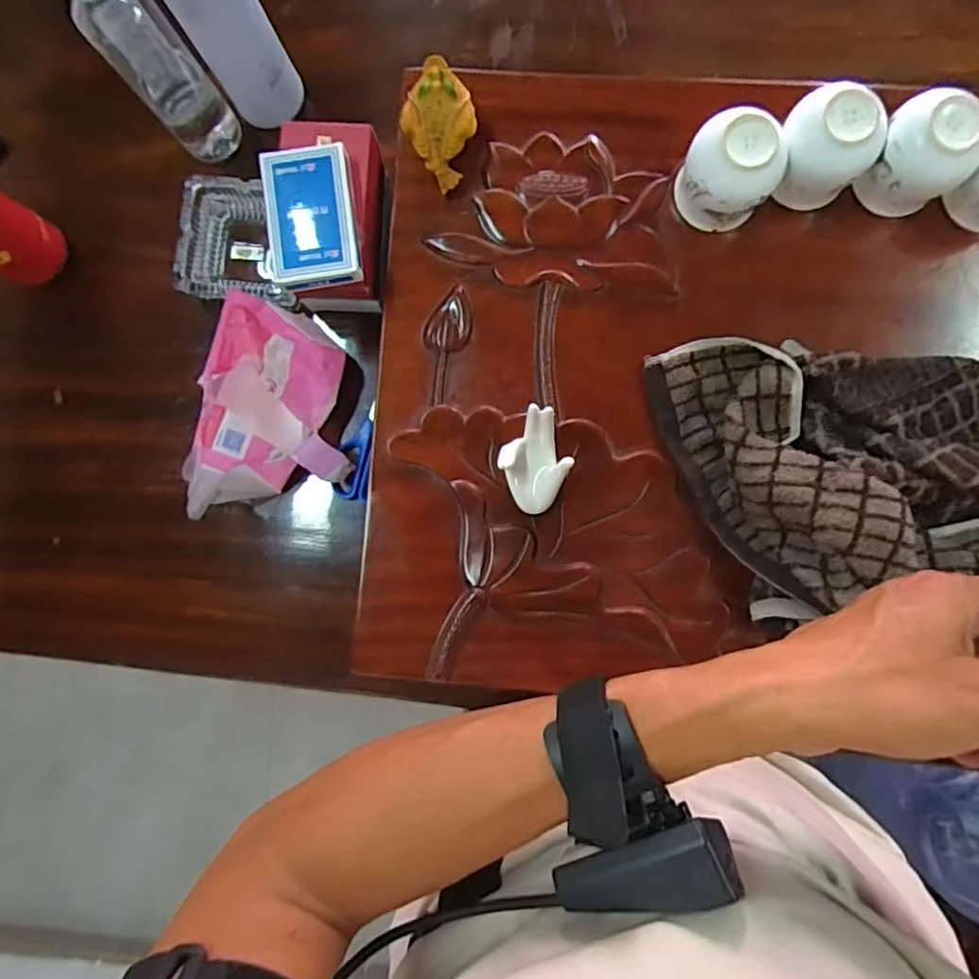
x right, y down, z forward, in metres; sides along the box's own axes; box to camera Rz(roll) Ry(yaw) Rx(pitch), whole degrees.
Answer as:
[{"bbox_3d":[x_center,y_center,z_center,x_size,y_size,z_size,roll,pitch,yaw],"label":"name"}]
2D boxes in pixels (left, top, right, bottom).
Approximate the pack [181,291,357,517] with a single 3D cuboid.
[{"bbox_3d":[-0.181,-0.061,0.503,0.116,0.093,0.173,15,88,4],"label":"pack"}]

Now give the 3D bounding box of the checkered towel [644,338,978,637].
[{"bbox_3d":[0.265,-0.031,0.425,0.235,0.063,0.211,-17,87,2],"label":"checkered towel"}]

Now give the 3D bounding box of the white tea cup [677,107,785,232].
[{"bbox_3d":[0.177,-0.234,0.434,0.057,0.070,0.065,-43,86,0],"label":"white tea cup"}]

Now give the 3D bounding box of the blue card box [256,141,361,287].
[{"bbox_3d":[-0.135,-0.205,0.442,0.065,0.014,0.102,-8,87,3],"label":"blue card box"}]

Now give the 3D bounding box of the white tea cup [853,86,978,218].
[{"bbox_3d":[0.313,-0.243,0.424,0.059,0.074,0.064,0,87,3],"label":"white tea cup"}]

